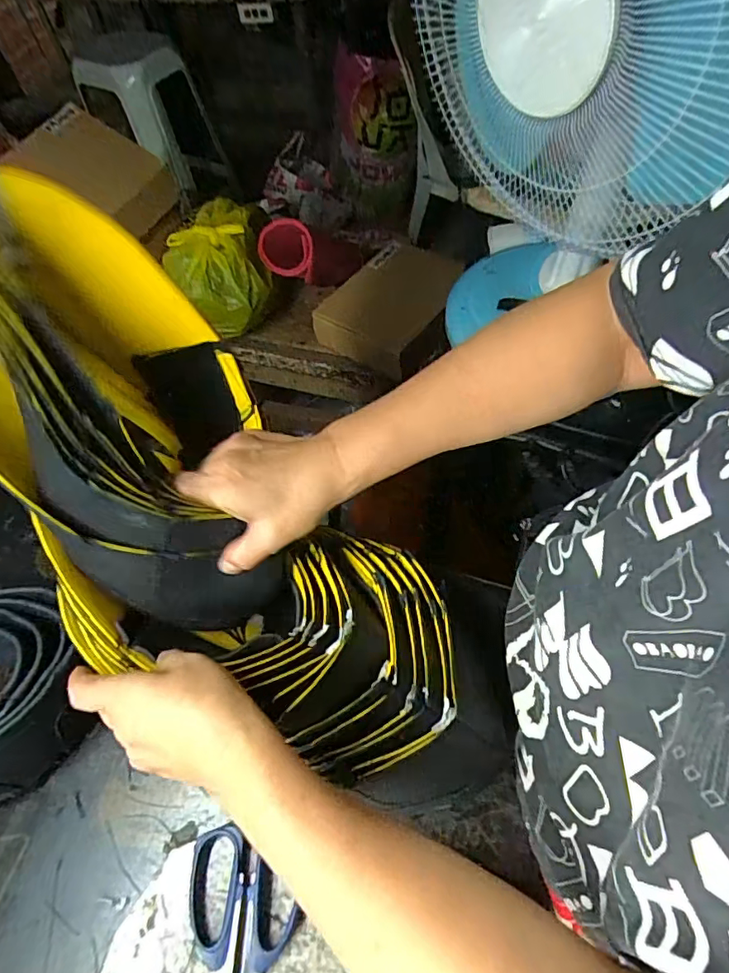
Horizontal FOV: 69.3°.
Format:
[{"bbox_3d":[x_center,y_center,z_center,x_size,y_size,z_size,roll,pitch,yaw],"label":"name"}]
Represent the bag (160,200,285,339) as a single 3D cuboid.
[{"bbox_3d":[-0.270,-0.402,0.996,0.188,0.159,0.225,-16,59,-5],"label":"bag"}]

